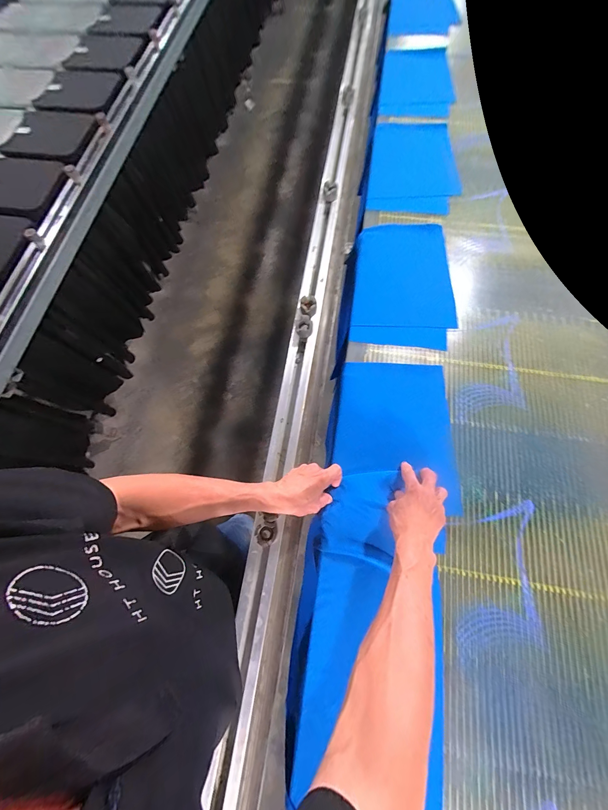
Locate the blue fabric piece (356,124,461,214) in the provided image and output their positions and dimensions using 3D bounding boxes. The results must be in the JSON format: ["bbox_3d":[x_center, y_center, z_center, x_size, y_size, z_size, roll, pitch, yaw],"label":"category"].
[{"bbox_3d":[0.285,-0.644,0.745,0.245,0.031,0.323,7,72,3],"label":"blue fabric piece"}]

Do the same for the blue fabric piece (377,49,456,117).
[{"bbox_3d":[0.327,-0.953,0.832,0.219,0.031,0.301,1,71,1],"label":"blue fabric piece"}]

